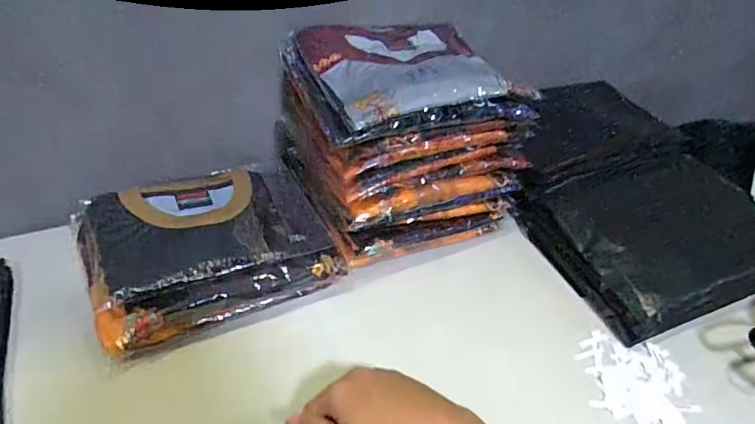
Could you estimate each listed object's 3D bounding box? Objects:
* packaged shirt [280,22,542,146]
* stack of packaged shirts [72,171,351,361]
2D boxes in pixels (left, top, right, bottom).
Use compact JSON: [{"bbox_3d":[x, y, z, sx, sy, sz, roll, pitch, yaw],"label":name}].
[{"bbox_3d":[0.031,-0.175,0.604,0.244,0.042,0.221,-12,43,-17],"label":"packaged shirt"},{"bbox_3d":[-0.199,0.031,0.594,0.265,0.073,0.206,-18,45,-23],"label":"stack of packaged shirts"}]

